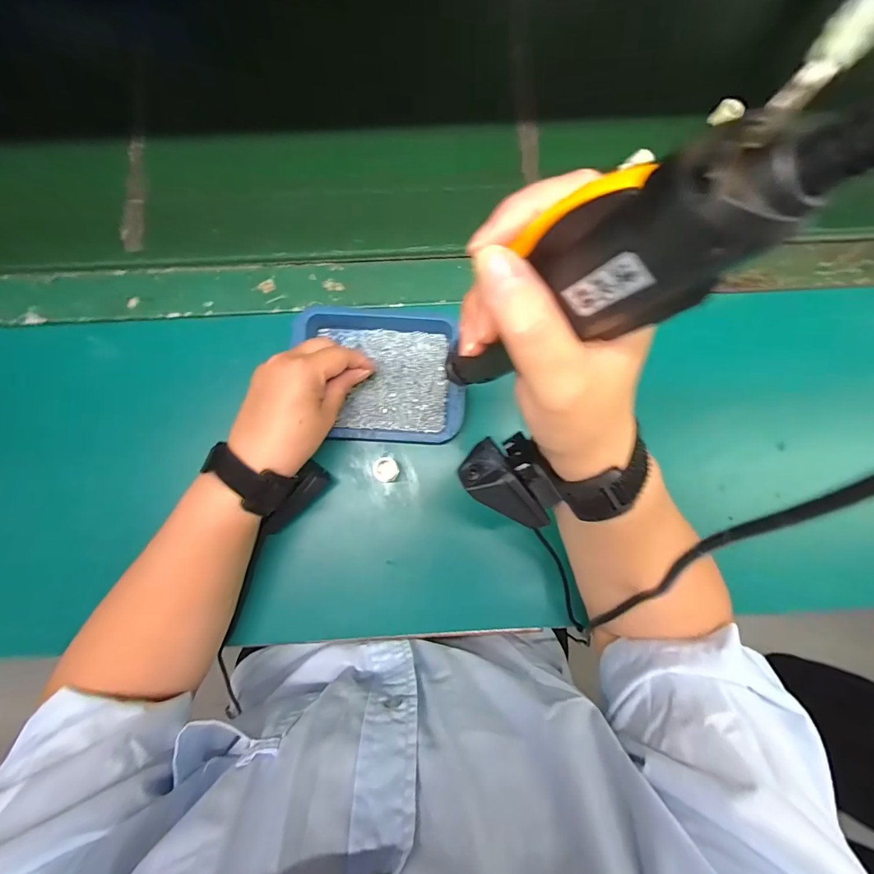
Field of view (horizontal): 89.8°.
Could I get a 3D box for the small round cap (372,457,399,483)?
[{"bbox_3d":[-0.045,0.030,0.390,0.021,0.034,0.021,0,80,-1],"label":"small round cap"}]

